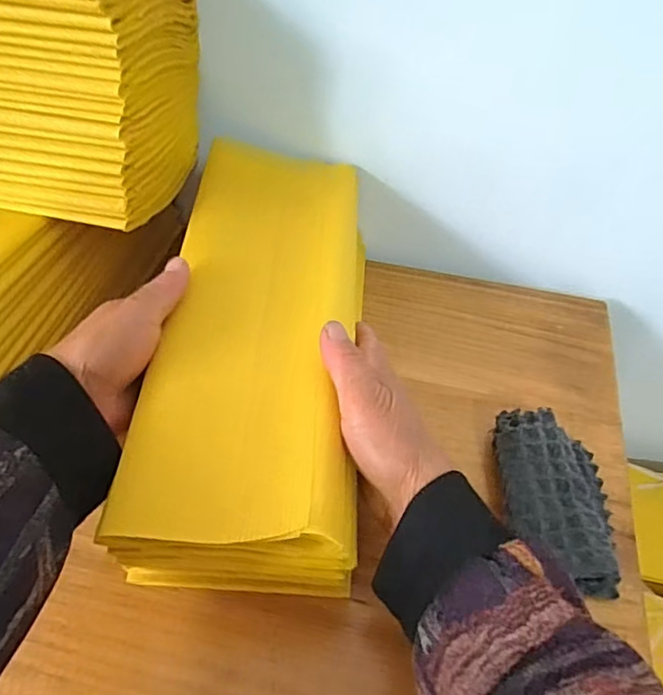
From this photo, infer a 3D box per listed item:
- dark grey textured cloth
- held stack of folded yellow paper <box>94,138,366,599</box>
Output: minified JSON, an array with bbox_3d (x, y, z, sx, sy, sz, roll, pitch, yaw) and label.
[{"bbox_3d":[0.146,0.096,0.369,0.071,0.036,0.114,2,50,-1],"label":"dark grey textured cloth"},{"bbox_3d":[-0.043,-0.009,0.383,0.123,0.083,0.313,3,54,0],"label":"held stack of folded yellow paper"}]

